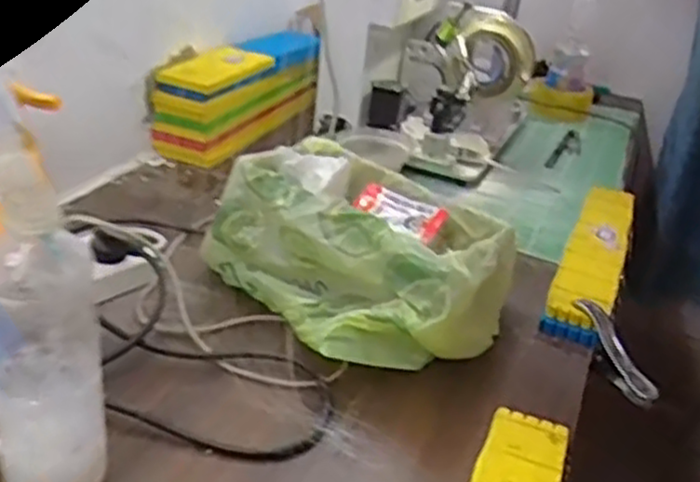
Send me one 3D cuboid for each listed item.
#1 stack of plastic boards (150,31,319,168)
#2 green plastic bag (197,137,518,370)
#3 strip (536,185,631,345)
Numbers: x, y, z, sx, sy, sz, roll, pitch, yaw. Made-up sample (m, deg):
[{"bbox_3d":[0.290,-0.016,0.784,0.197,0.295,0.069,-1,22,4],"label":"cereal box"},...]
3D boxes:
[{"bbox_3d":[-0.160,-0.207,1.059,0.115,0.117,0.262,22,31,25],"label":"stack of plastic boards"},{"bbox_3d":[0.004,0.015,0.689,0.259,0.107,0.215,24,32,27],"label":"green plastic bag"},{"bbox_3d":[0.276,0.011,0.839,0.060,0.037,0.330,17,30,17],"label":"strip"}]

